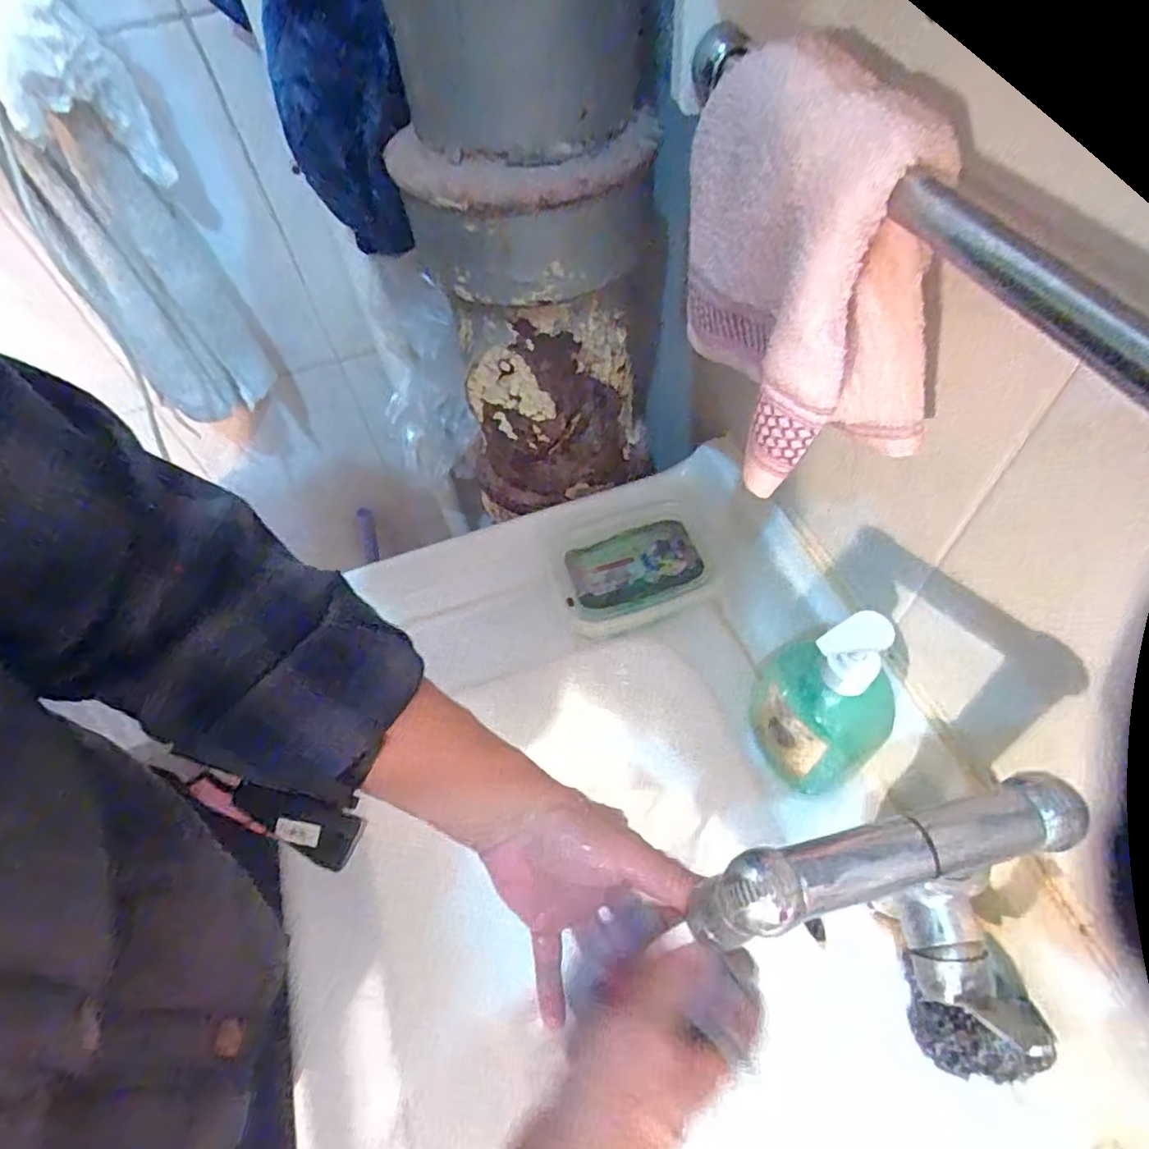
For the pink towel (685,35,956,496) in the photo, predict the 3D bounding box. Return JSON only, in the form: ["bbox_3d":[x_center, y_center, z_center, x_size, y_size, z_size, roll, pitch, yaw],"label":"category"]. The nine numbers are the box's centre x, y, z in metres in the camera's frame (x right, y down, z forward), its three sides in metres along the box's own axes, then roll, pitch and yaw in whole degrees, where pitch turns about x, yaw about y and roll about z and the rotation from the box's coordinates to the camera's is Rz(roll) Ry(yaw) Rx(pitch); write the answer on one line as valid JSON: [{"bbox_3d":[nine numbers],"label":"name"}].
[{"bbox_3d":[0.110,-0.147,0.301,0.085,0.143,0.148,-12,55,-4],"label":"pink towel"}]

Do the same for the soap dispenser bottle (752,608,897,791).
[{"bbox_3d":[0.164,0.087,0.424,0.083,0.176,0.058,28,62,22],"label":"soap dispenser bottle"}]

